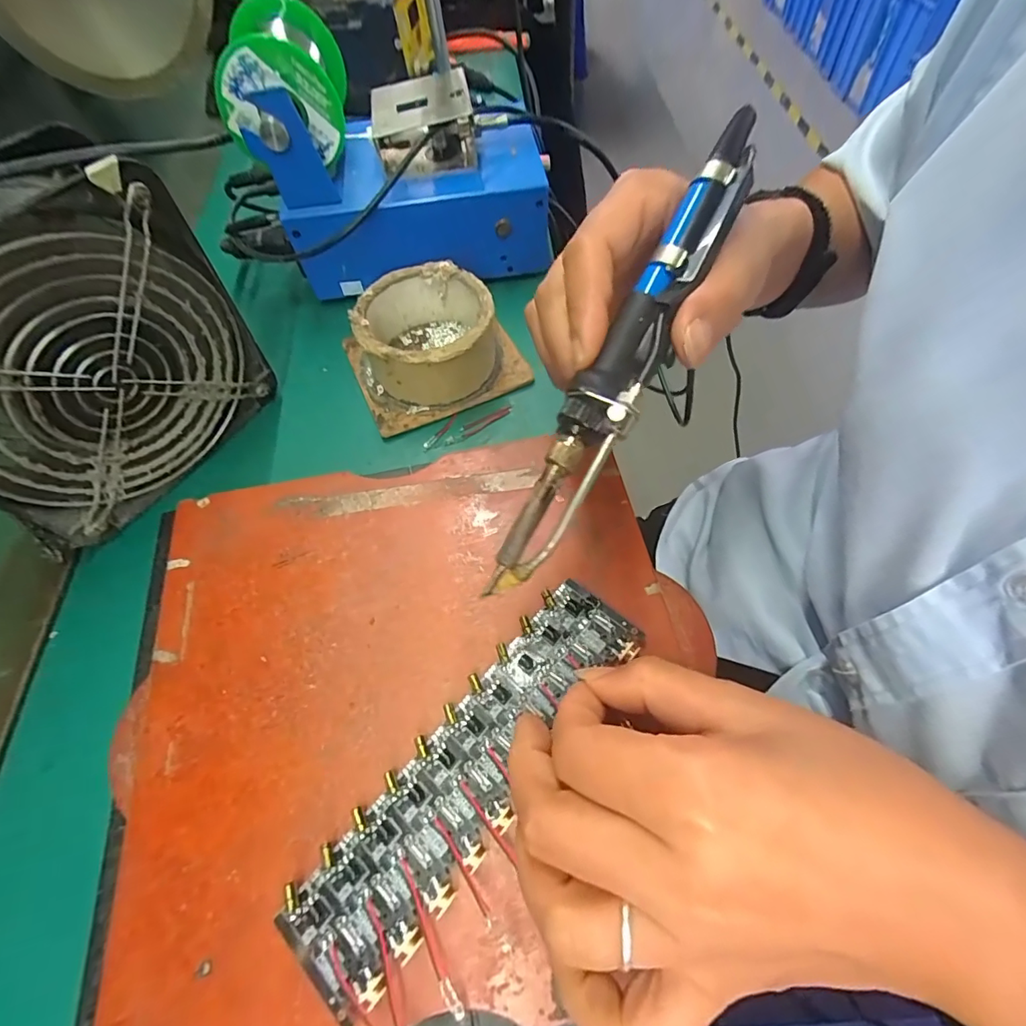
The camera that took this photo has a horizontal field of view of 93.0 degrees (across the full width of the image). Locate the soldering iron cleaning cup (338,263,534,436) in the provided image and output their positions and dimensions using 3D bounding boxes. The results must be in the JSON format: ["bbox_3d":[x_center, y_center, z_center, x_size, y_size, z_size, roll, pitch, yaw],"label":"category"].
[{"bbox_3d":[-0.053,-0.114,0.323,0.110,0.048,0.090,-23,62,-7],"label":"soldering iron cleaning cup"}]

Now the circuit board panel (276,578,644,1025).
[{"bbox_3d":[-0.015,0.096,0.190,0.048,0.007,0.162,34,68,19],"label":"circuit board panel"}]

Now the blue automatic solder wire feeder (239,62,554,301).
[{"bbox_3d":[-0.085,-0.233,0.348,0.207,0.113,0.109,-15,62,-5],"label":"blue automatic solder wire feeder"}]

